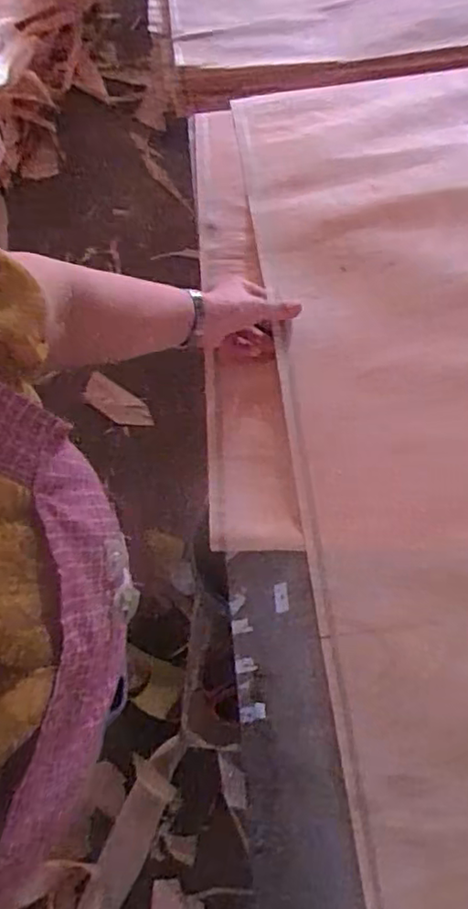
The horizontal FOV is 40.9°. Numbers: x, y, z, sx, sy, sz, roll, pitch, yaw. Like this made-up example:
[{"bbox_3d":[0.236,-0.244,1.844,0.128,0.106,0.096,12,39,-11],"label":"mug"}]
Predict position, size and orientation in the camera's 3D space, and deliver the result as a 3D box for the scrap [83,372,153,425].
[{"bbox_3d":[-0.281,-0.120,1.517,0.179,0.007,0.077,33,77,0],"label":"scrap"}]

